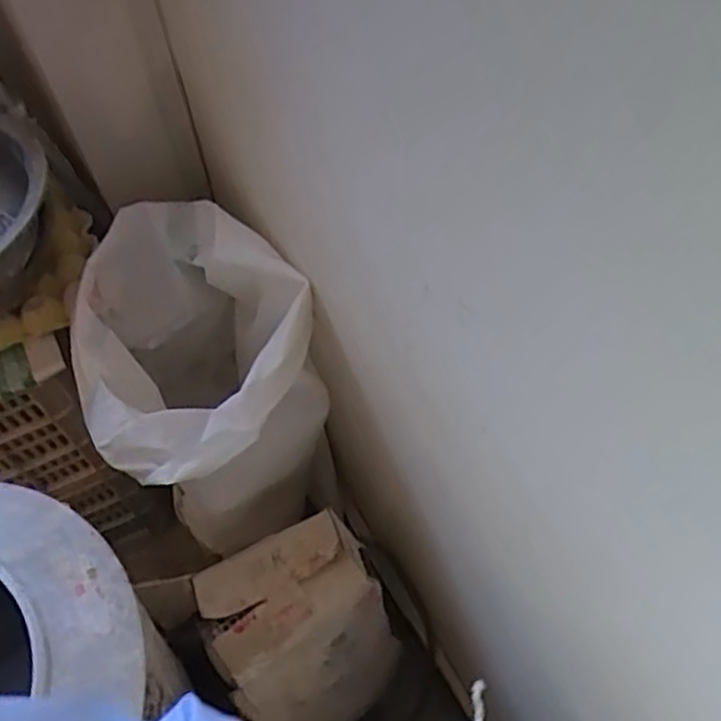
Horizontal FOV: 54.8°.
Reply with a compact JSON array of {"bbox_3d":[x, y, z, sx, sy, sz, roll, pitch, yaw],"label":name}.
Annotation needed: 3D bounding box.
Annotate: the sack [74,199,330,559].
[{"bbox_3d":[-0.175,0.070,0.929,0.253,0.478,0.346,-9,59,-3],"label":"sack"}]

